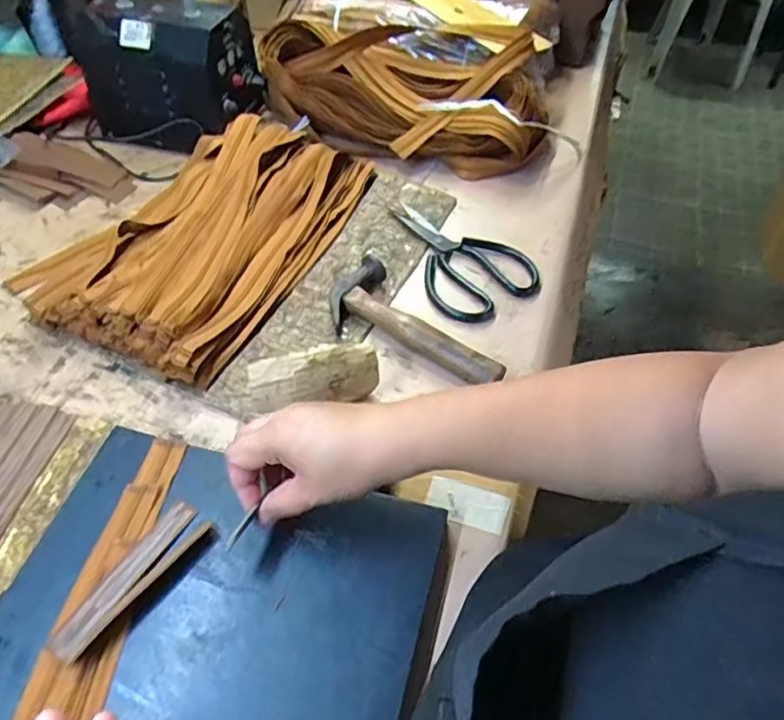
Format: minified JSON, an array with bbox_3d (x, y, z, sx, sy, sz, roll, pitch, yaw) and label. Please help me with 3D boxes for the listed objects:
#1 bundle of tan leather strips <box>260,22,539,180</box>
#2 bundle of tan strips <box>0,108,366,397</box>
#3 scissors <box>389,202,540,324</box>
[{"bbox_3d":[0.018,-0.368,0.812,0.384,0.112,0.181,10,51,8],"label":"bundle of tan leather strips"},{"bbox_3d":[-0.215,-0.162,0.683,0.273,0.053,0.389,22,54,17],"label":"bundle of tan strips"},{"bbox_3d":[0.076,-0.126,0.681,0.127,0.009,0.198,-20,53,-16],"label":"scissors"}]

